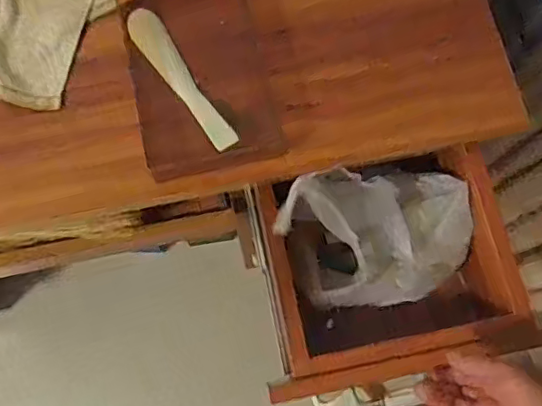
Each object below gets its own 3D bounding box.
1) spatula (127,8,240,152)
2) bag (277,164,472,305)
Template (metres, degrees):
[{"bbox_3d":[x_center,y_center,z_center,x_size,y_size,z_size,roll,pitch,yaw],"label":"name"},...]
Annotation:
[{"bbox_3d":[-0.093,-0.128,0.582,0.032,0.012,0.185,-31,76,-11],"label":"spatula"},{"bbox_3d":[0.115,0.033,0.603,0.211,0.113,0.130,-5,73,-3],"label":"bag"}]

